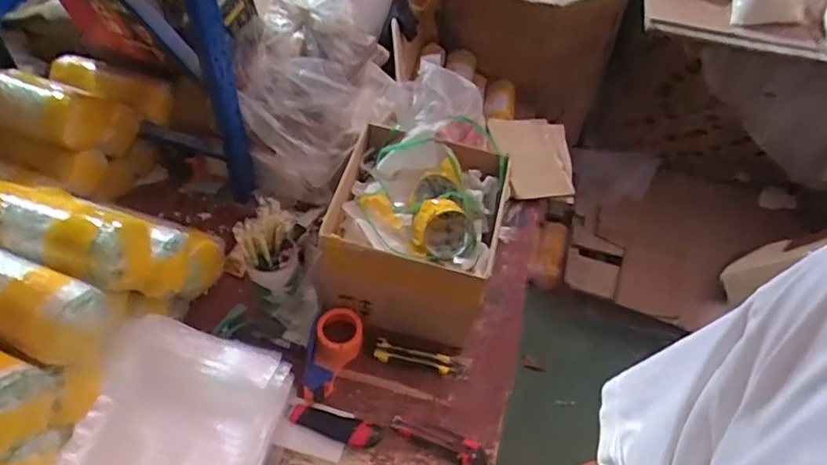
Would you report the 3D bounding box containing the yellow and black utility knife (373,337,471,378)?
[{"bbox_3d":[0.014,0.209,0.942,0.159,0.012,0.041,11,51,3],"label":"yellow and black utility knife"}]

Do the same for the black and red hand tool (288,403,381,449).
[{"bbox_3d":[-0.121,0.294,0.860,0.142,0.026,0.035,17,52,7],"label":"black and red hand tool"}]

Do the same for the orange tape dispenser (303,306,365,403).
[{"bbox_3d":[-0.128,0.191,0.904,0.083,0.067,0.143,7,51,-1],"label":"orange tape dispenser"}]

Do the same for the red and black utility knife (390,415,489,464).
[{"bbox_3d":[0.041,0.320,0.865,0.152,0.021,0.039,22,53,12],"label":"red and black utility knife"}]

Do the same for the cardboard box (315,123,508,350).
[{"bbox_3d":[0.003,0.011,0.944,0.253,0.229,0.255,15,52,6],"label":"cardboard box"}]

